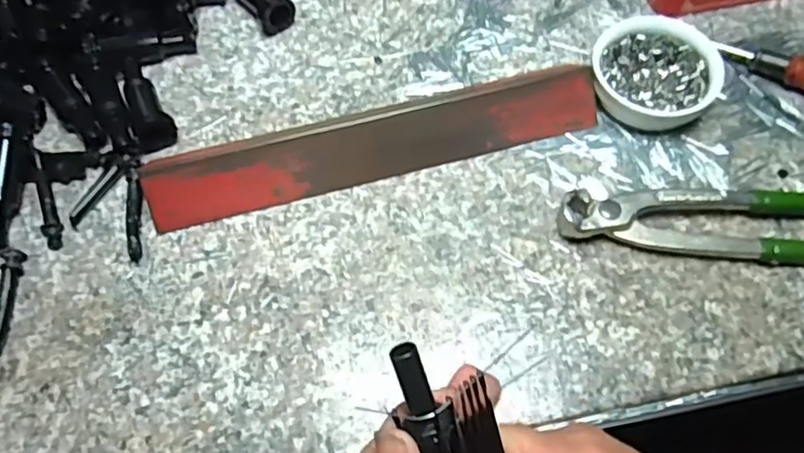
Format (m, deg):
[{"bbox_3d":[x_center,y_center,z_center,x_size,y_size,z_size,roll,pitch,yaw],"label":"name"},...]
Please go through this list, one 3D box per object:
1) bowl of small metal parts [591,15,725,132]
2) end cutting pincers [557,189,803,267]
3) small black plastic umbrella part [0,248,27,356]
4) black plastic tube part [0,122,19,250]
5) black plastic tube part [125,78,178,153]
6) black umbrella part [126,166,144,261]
[{"bbox_3d":[0.149,-0.091,0.389,0.070,0.029,0.064,0,62,1],"label":"bowl of small metal parts"},{"bbox_3d":[0.186,-0.004,0.351,0.200,0.019,0.047,2,62,2],"label":"end cutting pincers"},{"bbox_3d":[-0.204,0.038,0.336,0.009,0.009,0.059,-5,62,-2],"label":"small black plastic umbrella part"},{"bbox_3d":[-0.220,-0.022,0.359,0.011,0.011,0.069,1,80,1],"label":"black plastic tube part"},{"bbox_3d":[-0.151,-0.069,0.387,0.022,0.018,0.055,-25,64,-12],"label":"black plastic tube part"},{"bbox_3d":[-0.149,-0.007,0.365,0.009,0.007,0.055,-9,62,-4],"label":"black umbrella part"}]

